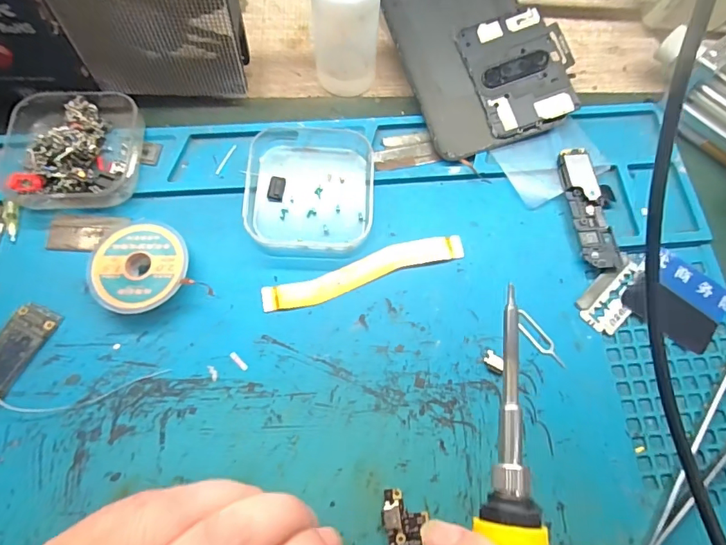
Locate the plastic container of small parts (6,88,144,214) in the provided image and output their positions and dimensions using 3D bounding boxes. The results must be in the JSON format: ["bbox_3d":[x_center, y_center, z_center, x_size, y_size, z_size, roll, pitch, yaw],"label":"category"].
[{"bbox_3d":[-0.148,-0.066,0.242,0.061,0.023,0.068,1,69,-1],"label":"plastic container of small parts"}]

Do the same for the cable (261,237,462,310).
[{"bbox_3d":[0.001,-0.001,0.234,0.101,0.004,0.016,-18,71,-8],"label":"cable"}]

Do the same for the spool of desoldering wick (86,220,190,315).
[{"bbox_3d":[-0.106,-0.002,0.226,0.044,0.013,0.044,1,69,-1],"label":"spool of desoldering wick"}]

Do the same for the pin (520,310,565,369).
[{"bbox_3d":[0.084,0.032,0.225,0.009,0.004,0.032,-38,74,-8],"label":"pin"}]

